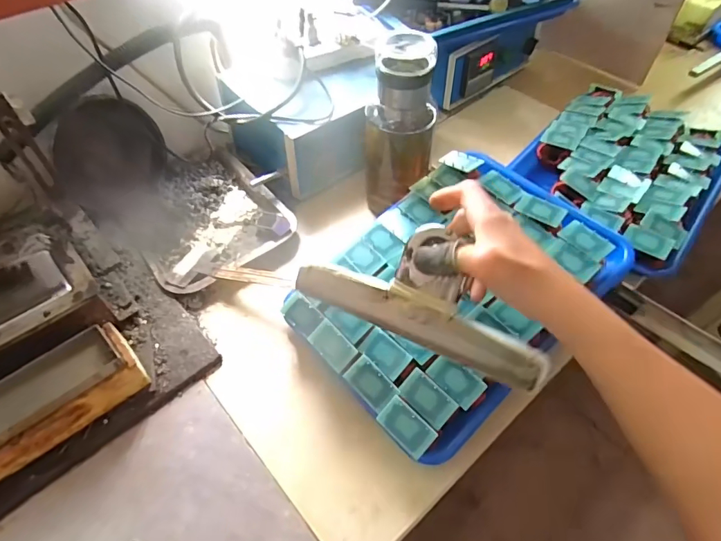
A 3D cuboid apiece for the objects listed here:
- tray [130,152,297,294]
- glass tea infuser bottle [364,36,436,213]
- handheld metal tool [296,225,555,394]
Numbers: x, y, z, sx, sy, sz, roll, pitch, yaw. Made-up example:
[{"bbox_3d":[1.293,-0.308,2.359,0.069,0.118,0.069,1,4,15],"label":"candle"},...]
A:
[{"bbox_3d":[-0.215,-0.080,0.615,0.184,0.028,0.236,-31,58,-22],"label":"tray"},{"bbox_3d":[0.047,-0.164,0.554,0.081,0.210,0.075,0,52,0],"label":"glass tea infuser bottle"},{"bbox_3d":[0.056,0.014,0.394,0.233,0.097,0.052,25,19,15],"label":"handheld metal tool"}]

